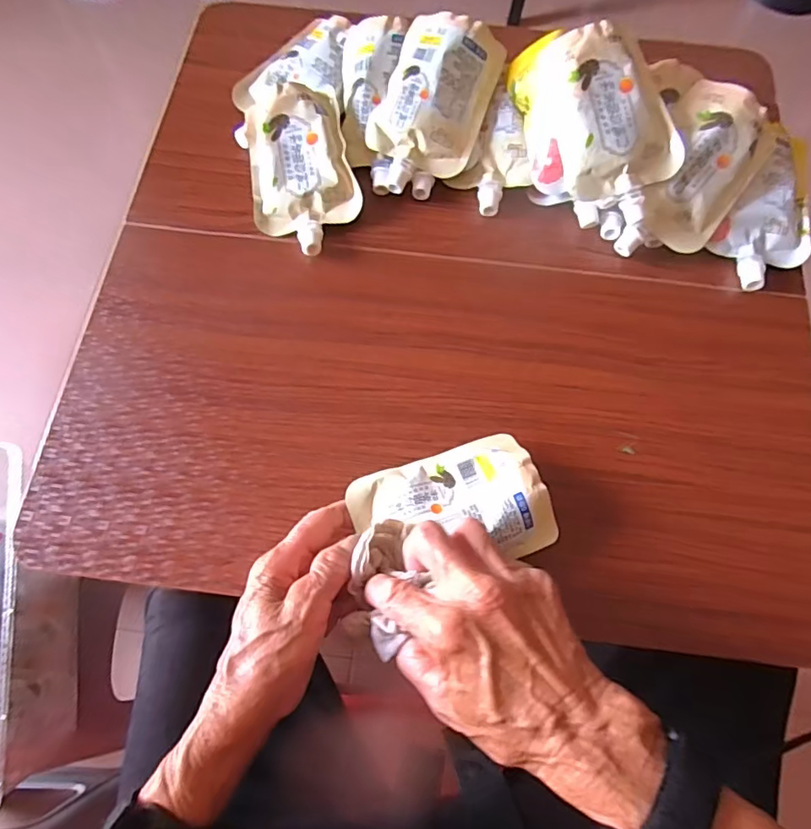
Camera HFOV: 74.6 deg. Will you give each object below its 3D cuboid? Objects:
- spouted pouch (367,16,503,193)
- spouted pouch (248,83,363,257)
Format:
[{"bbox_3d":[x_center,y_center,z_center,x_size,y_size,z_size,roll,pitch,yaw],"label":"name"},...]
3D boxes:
[{"bbox_3d":[0.023,-0.264,0.460,0.088,0.022,0.148,22,94,-5],"label":"spouted pouch"},{"bbox_3d":[-0.090,-0.209,0.455,0.087,0.037,0.148,-14,72,-6],"label":"spouted pouch"}]

